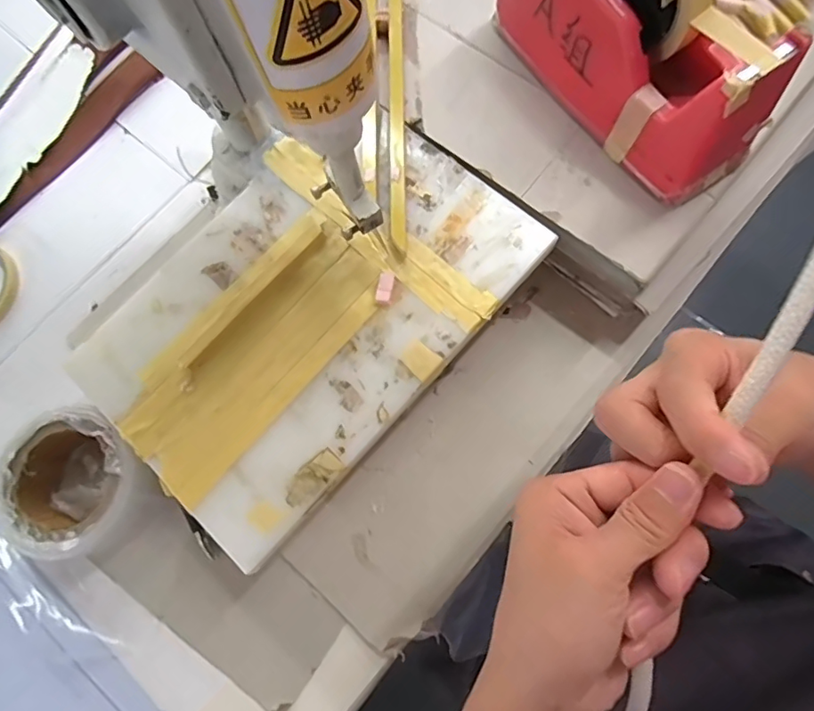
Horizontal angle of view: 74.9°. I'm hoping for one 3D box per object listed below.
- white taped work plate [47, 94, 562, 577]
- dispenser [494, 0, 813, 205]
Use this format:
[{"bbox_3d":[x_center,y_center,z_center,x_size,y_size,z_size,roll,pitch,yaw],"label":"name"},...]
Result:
[{"bbox_3d":[-0.068,-0.036,0.365,0.197,0.018,0.292,41,79,12],"label":"white taped work plate"},{"bbox_3d":[0.143,-0.208,0.333,0.061,0.118,0.200,-35,76,-5],"label":"dispenser"}]

